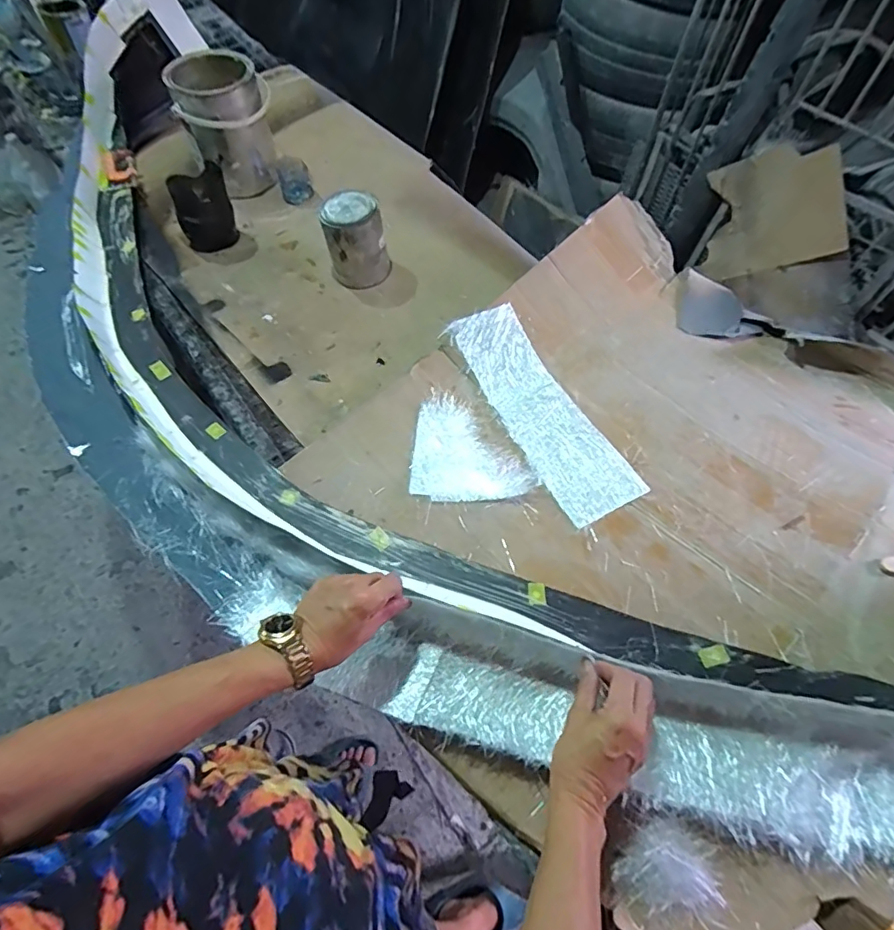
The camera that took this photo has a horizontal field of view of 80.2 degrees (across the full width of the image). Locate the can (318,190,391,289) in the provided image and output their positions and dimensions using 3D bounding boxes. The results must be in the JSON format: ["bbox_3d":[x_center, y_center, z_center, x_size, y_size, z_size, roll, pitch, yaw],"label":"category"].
[{"bbox_3d":[-0.159,-0.398,0.938,0.112,0.123,0.093,-8,62,-6],"label":"can"}]

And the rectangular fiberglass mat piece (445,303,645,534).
[{"bbox_3d":[0.139,-0.086,0.794,0.121,0.039,0.370,-25,65,-15],"label":"rectangular fiberglass mat piece"}]

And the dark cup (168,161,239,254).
[{"bbox_3d":[-0.456,-0.485,0.997,0.102,0.104,0.098,-15,63,-10],"label":"dark cup"}]

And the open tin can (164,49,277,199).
[{"bbox_3d":[-0.437,-0.688,1.067,0.166,0.184,0.177,1,61,-1],"label":"open tin can"}]

